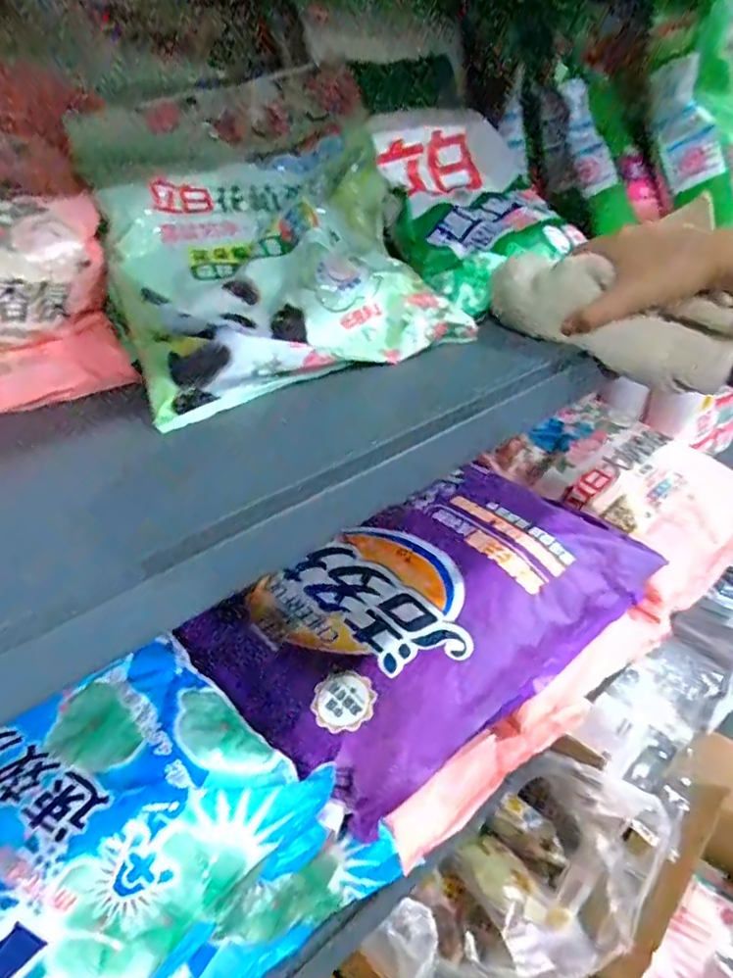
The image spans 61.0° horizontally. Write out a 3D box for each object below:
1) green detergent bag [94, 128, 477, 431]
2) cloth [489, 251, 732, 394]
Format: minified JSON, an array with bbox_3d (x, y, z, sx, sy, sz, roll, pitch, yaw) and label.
[{"bbox_3d":[-0.080,-0.186,0.498,0.247,0.065,0.272,-21,64,-19],"label":"green detergent bag"},{"bbox_3d":[0.177,-0.129,0.470,0.190,0.065,0.045,29,44,22],"label":"cloth"}]

